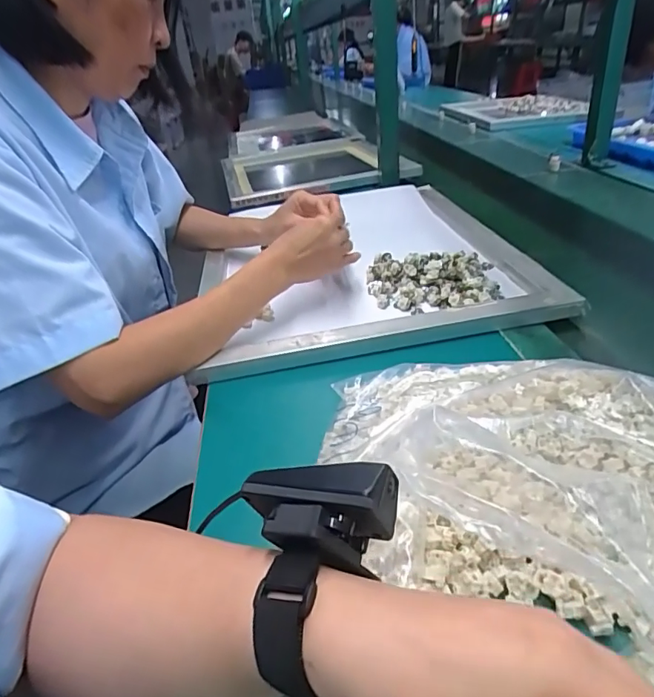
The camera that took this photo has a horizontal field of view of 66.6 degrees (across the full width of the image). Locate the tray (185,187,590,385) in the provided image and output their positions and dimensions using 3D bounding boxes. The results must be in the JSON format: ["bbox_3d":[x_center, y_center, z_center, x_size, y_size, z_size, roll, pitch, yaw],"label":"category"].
[{"bbox_3d":[0.035,-0.133,0.733,0.400,0.055,0.521,-9,32,-3],"label":"tray"}]

